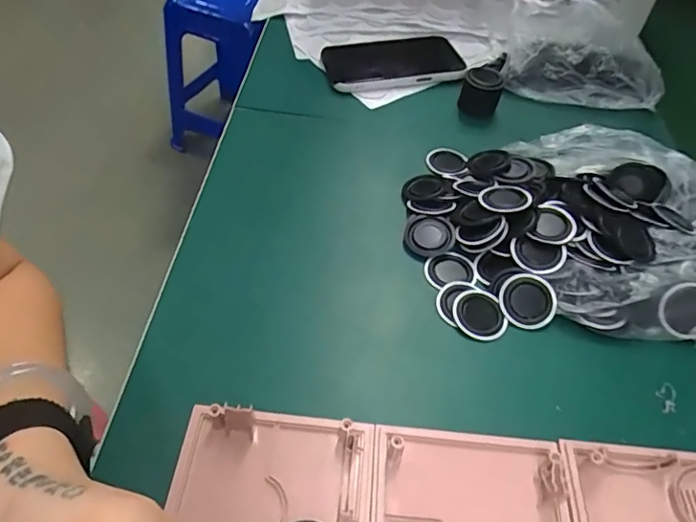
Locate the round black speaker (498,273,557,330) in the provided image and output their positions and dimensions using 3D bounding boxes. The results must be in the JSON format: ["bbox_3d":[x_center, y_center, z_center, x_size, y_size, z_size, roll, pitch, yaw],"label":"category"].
[{"bbox_3d":[0.128,0.029,0.380,0.039,0.006,0.039,-1,76,3],"label":"round black speaker"}]

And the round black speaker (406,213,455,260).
[{"bbox_3d":[0.064,-0.019,0.420,0.038,0.014,0.038,3,50,-4],"label":"round black speaker"}]

